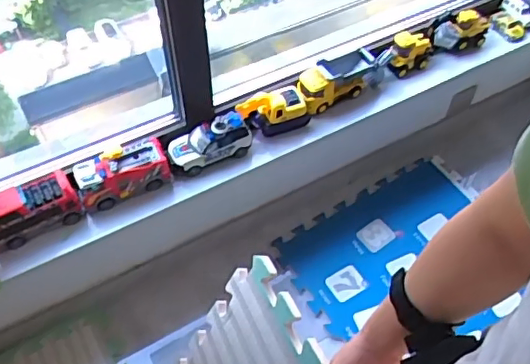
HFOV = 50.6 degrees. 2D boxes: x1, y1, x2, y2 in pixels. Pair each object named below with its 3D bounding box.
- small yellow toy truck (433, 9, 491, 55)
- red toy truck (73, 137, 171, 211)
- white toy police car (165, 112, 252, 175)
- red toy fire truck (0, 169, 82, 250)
[{"bbox_3d":[0.511,-0.386,1.453,0.177,0.067,0.079,-28,59,-19],"label":"small yellow toy truck"},{"bbox_3d":[-0.295,-0.017,1.177,0.191,0.101,0.091,-18,56,-13],"label":"red toy truck"},{"bbox_3d":[-0.116,-0.082,1.221,0.185,0.089,0.074,-22,57,-15],"label":"white toy police car"},{"bbox_3d":[-0.476,0.068,1.114,0.226,0.119,0.087,-32,60,-21],"label":"red toy fire truck"}]

